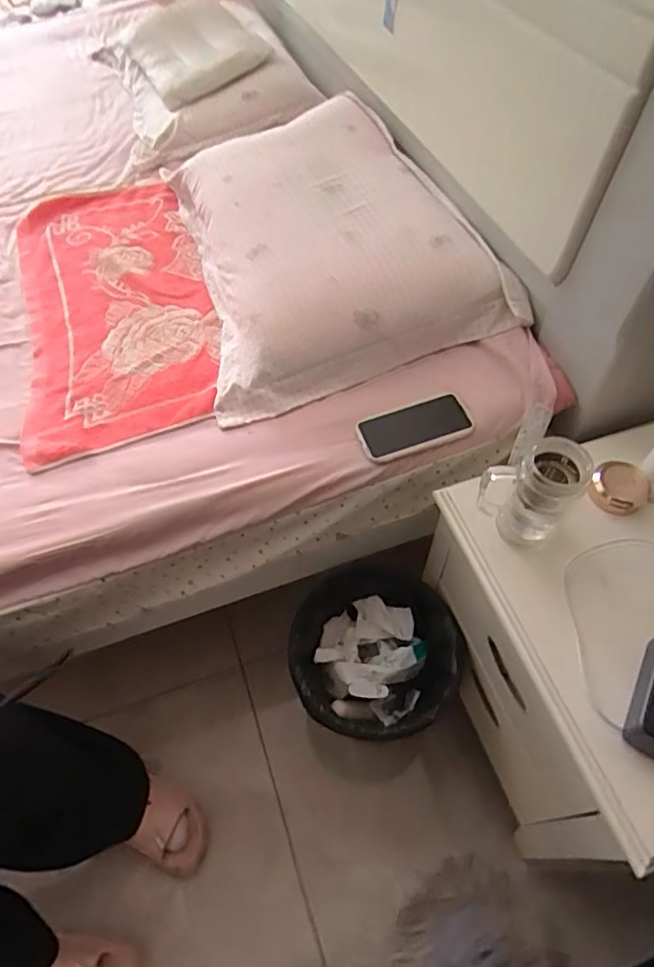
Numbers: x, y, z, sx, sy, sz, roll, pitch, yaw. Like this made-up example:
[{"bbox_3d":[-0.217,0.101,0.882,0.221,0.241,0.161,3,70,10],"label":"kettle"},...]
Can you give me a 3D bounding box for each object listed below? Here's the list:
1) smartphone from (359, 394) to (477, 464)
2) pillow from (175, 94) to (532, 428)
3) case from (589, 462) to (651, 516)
[{"bbox_3d":[0.127,-0.084,0.817,0.156,0.014,0.077,-17,57,-9],"label":"smartphone"},{"bbox_3d":[-0.038,-0.457,1.016,0.474,0.103,0.693,-17,57,-9],"label":"pillow"},{"bbox_3d":[0.391,0.006,0.762,0.070,0.023,0.071,-1,56,2],"label":"case"}]

